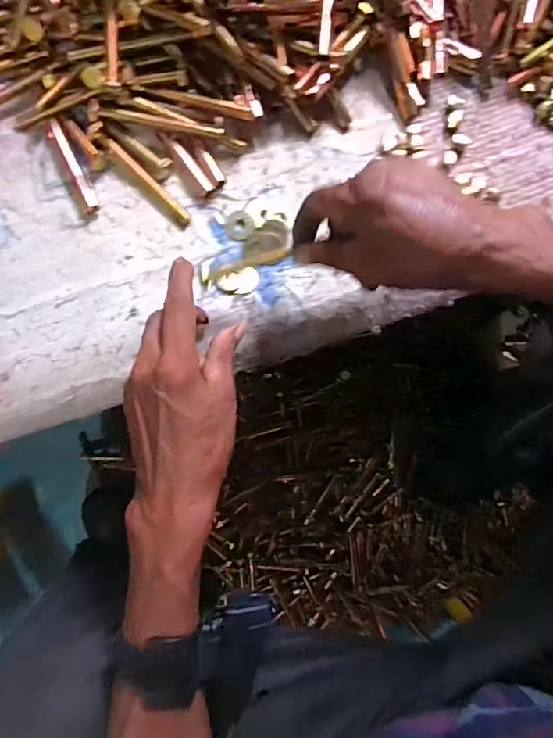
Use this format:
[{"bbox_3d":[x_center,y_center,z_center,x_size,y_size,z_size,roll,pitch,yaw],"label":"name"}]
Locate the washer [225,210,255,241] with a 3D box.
[{"bbox_3d":[-0.031,-0.121,0.407,0.024,0.006,0.026,-7,83,-7],"label":"washer"}]

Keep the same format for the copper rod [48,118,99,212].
[{"bbox_3d":[-0.164,-0.165,0.395,0.011,0.010,0.081,-23,85,-8],"label":"copper rod"}]

